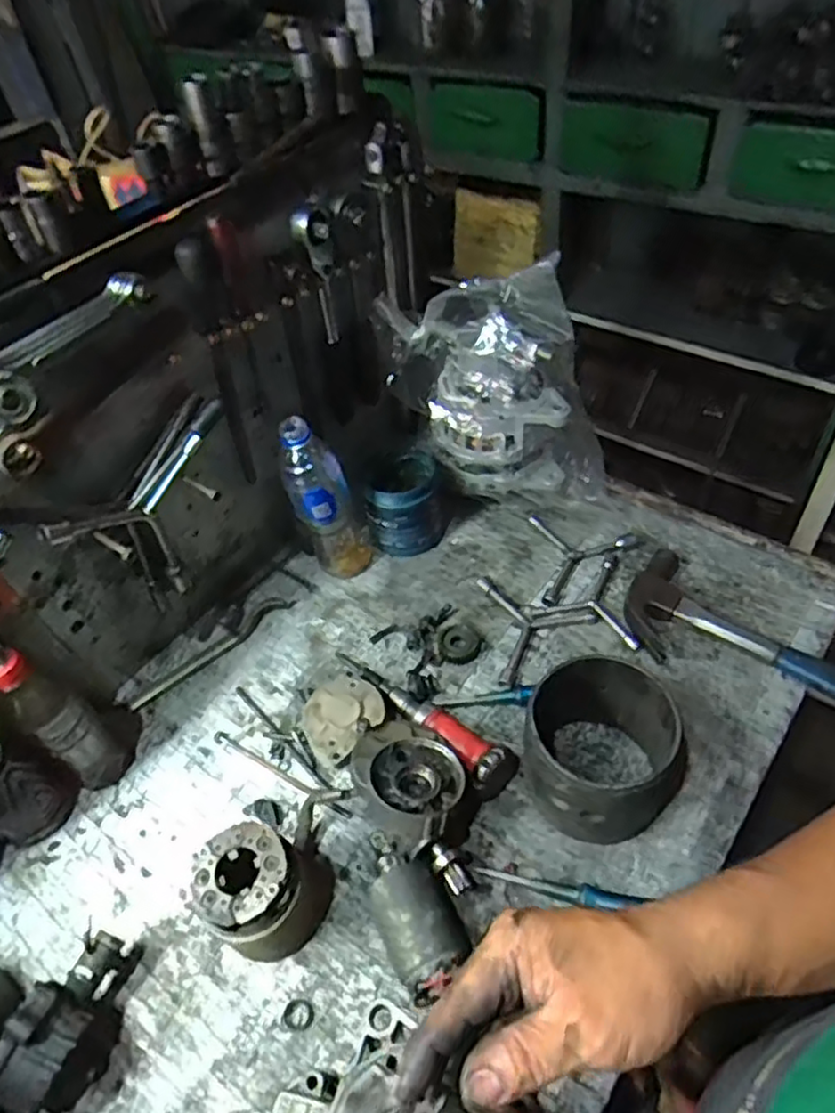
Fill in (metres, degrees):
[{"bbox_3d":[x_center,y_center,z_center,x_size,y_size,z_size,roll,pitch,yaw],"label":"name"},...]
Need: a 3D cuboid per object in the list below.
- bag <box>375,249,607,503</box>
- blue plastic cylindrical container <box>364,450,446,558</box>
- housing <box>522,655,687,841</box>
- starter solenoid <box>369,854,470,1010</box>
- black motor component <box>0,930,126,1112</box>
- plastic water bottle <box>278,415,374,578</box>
[{"bbox_3d":[0.083,-0.178,0.795,0.265,0.285,0.109,12,51,17],"label":"bag"},{"bbox_3d":[-0.013,-0.065,0.829,0.086,0.096,0.092,-1,48,6],"label":"blue plastic cylindrical container"},{"bbox_3d":[0.157,0.165,0.591,0.124,0.116,0.126,11,50,16],"label":"housing"},{"bbox_3d":[-0.001,0.287,0.549,0.061,0.057,0.106,-25,50,-15],"label":"starter solenoid"},{"bbox_3d":[-0.266,0.356,0.503,0.054,0.087,0.143,23,55,25],"label":"black motor component"},{"bbox_3d":[-0.100,-0.061,0.758,0.070,0.217,0.063,-9,48,-1],"label":"plastic water bottle"}]

